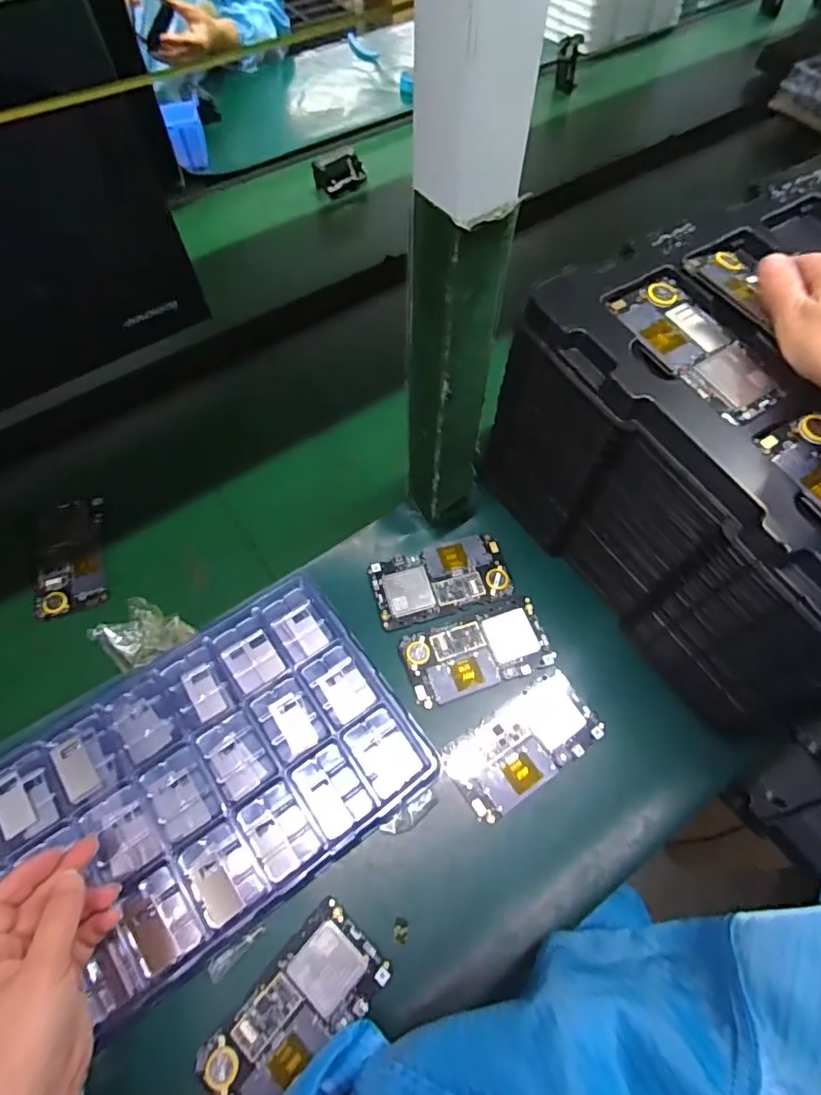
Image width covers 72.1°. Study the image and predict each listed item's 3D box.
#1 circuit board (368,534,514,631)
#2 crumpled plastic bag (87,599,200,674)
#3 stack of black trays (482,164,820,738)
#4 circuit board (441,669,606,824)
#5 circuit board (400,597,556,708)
[{"bbox_3d":[0.028,0.030,0.520,0.124,0.009,0.064,-15,62,-7],"label":"circuit board"},{"bbox_3d":[-0.231,0.074,0.484,0.071,0.033,0.052,-28,64,-14],"label":"crumpled plastic bag"},{"bbox_3d":[0.387,-0.133,0.487,0.552,0.209,0.306,-29,64,-14],"label":"stack of black trays"},{"bbox_3d":[0.091,0.157,0.454,0.124,0.008,0.063,-31,65,-16],"label":"circuit board"},{"bbox_3d":[0.058,0.090,0.488,0.122,0.005,0.060,-16,62,-8],"label":"circuit board"}]

